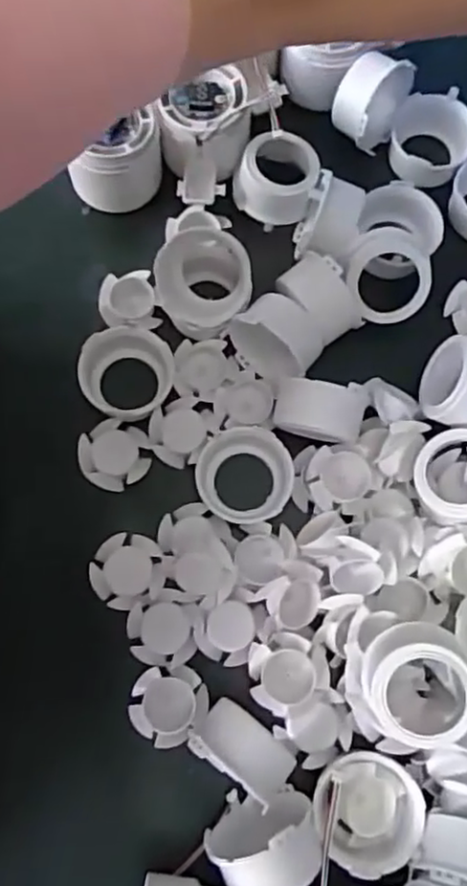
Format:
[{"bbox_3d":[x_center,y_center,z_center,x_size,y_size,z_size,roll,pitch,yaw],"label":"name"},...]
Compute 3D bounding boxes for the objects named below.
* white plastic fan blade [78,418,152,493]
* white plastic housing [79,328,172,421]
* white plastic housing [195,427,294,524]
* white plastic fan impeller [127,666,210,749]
[{"bbox_3d":[-0.069,0.007,0.376,0.040,0.008,0.039,0,77,1],"label":"white plastic fan blade"},{"bbox_3d":[-0.062,-0.040,0.382,0.052,0.029,0.053,13,78,4],"label":"white plastic housing"},{"bbox_3d":[0.006,0.020,0.373,0.054,0.023,0.054,0,77,1],"label":"white plastic housing"},{"bbox_3d":[-0.035,0.140,0.346,0.040,0.010,0.039,0,77,1],"label":"white plastic fan impeller"}]

